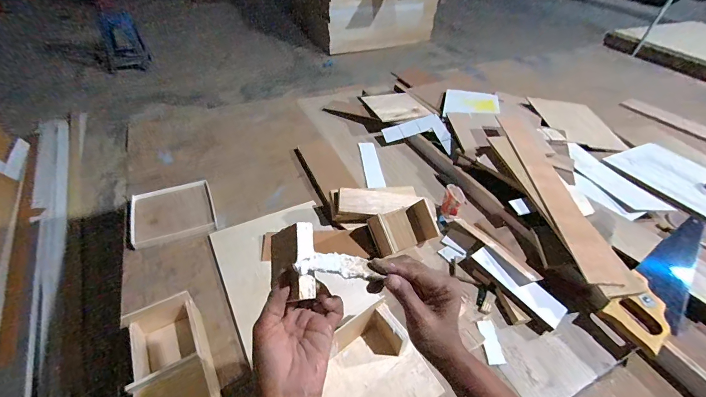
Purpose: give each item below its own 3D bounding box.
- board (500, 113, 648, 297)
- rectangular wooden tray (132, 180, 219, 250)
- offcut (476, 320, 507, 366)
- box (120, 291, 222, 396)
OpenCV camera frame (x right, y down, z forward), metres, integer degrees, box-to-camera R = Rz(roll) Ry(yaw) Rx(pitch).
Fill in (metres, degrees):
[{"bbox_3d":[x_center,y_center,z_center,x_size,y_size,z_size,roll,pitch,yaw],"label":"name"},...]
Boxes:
[{"bbox_3d":[0.482,-0.040,0.783,0.103,0.020,0.585,6,46,-9],"label":"board"},{"bbox_3d":[-0.421,0.033,0.757,0.171,0.024,0.172,-18,47,-21],"label":"rectangular wooden tray"},{"bbox_3d":[0.246,0.256,0.572,0.029,0.008,0.074,0,43,-3],"label":"offcut"},{"bbox_3d":[-0.256,0.267,0.467,0.098,0.074,0.247,-19,48,-22],"label":"box"}]

